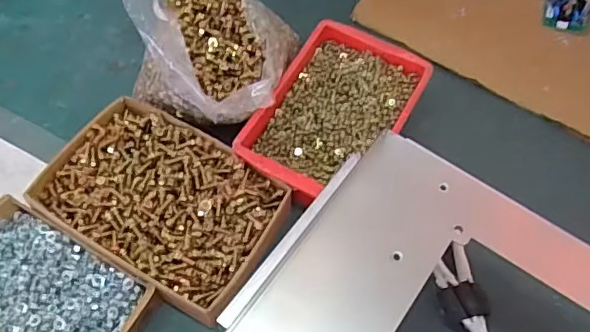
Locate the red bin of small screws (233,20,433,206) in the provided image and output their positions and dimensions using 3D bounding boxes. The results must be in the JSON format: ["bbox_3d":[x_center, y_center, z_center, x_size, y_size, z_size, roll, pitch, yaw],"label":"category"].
[{"bbox_3d":[0.042,-0.047,0.592,0.130,0.056,0.201,26,61,12],"label":"red bin of small screws"}]

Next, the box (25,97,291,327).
[{"bbox_3d":[-0.123,0.036,0.546,0.214,0.048,0.144,30,62,15],"label":"box"}]

